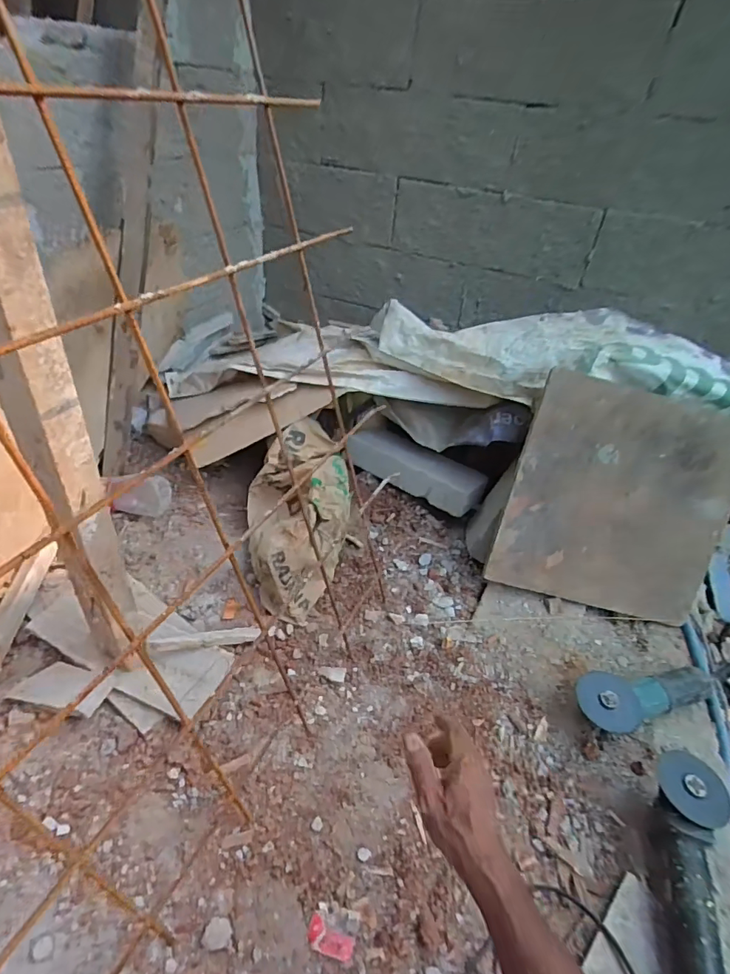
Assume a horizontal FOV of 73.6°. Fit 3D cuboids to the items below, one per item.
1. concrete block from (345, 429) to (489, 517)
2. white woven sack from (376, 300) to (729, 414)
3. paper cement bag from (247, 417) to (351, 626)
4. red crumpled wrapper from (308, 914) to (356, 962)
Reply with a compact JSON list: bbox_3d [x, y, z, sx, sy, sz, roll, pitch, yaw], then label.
[{"bbox_3d":[0.127,-0.042,1.221,0.332,0.092,0.093,20,41,18],"label":"concrete block"},{"bbox_3d":[0.508,-0.336,1.143,0.918,0.129,0.477,13,39,10],"label":"white woven sack"},{"bbox_3d":[-0.147,0.043,1.041,0.218,0.149,0.459,3,60,-5],"label":"paper cement bag"},{"bbox_3d":[-0.043,0.575,0.618,0.061,0.007,0.030,17,40,14],"label":"red crumpled wrapper"}]

